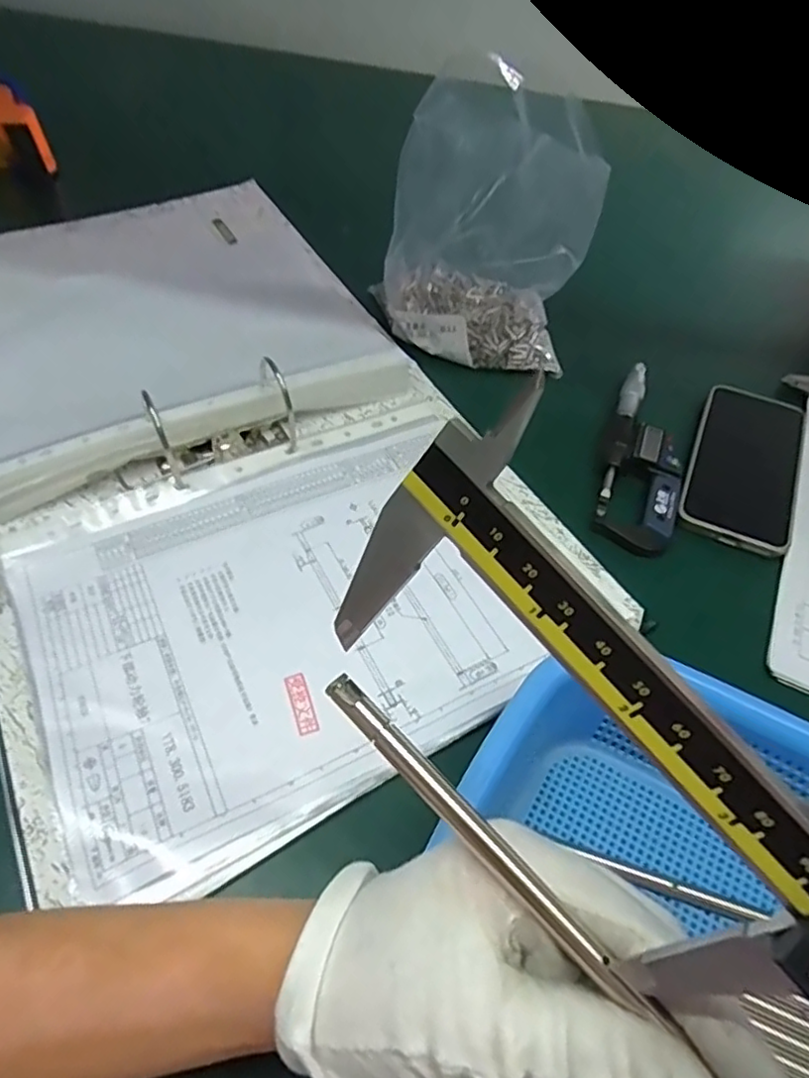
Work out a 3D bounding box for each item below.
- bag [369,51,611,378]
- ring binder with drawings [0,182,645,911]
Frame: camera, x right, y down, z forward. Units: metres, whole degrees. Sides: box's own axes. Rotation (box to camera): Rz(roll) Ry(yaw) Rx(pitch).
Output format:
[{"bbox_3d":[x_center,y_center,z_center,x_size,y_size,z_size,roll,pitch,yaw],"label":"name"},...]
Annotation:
[{"bbox_3d":[0.063,-0.242,0.498,0.162,0.178,0.101,14,54,7],"label":"bag"},{"bbox_3d":[-0.151,-0.098,0.465,0.342,0.036,0.599,-24,58,-19],"label":"ring binder with drawings"}]

